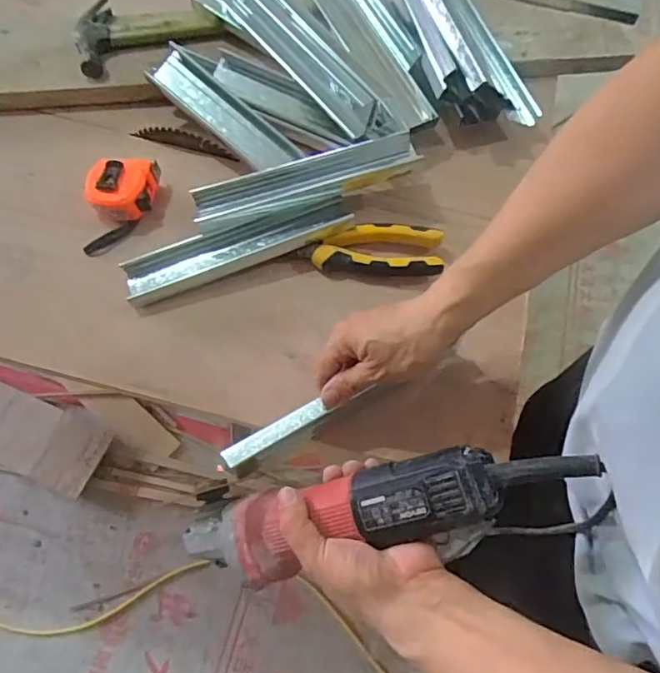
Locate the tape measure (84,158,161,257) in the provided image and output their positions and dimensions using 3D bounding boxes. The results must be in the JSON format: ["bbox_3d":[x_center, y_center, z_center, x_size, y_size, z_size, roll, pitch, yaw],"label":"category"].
[{"bbox_3d":[-0.222,-0.140,0.579,0.063,0.041,0.107,9,66,3],"label":"tape measure"}]

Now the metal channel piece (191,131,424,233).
[{"bbox_3d":[-0.026,-0.164,0.593,0.238,0.046,0.039,-14,67,-7],"label":"metal channel piece"}]

